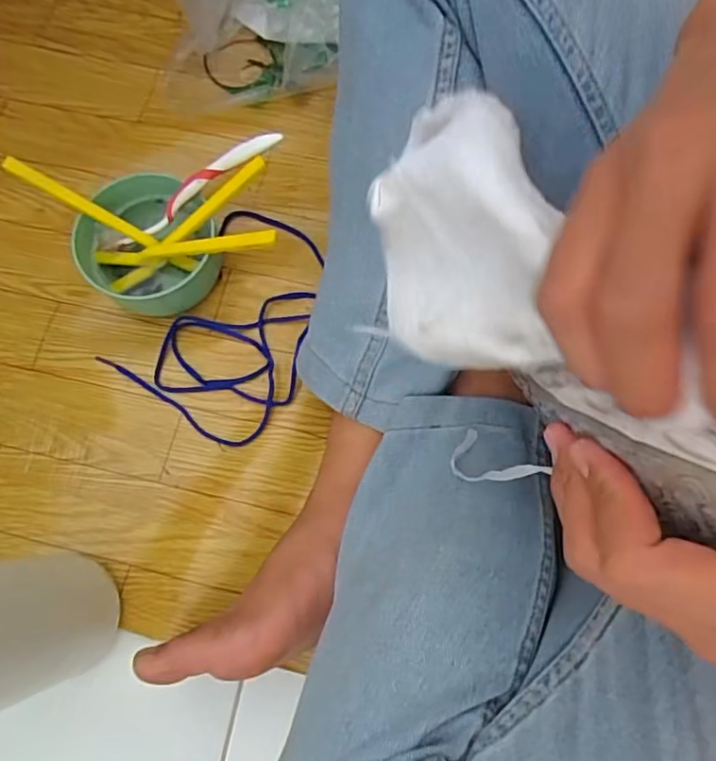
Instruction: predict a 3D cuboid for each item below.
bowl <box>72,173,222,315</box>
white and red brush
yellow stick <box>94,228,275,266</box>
[{"bbox_3d":[-0.173,-0.113,0.475,0.115,0.056,0.105,-2,74,0],"label":"bowl"},{"bbox_3d":[-0.129,-0.153,0.448,0.160,0.011,0.017,-28,74,20],"label":"white and red brush"},{"bbox_3d":[-0.139,-0.104,0.448,0.167,0.013,0.011,-1,73,22],"label":"yellow stick"}]

